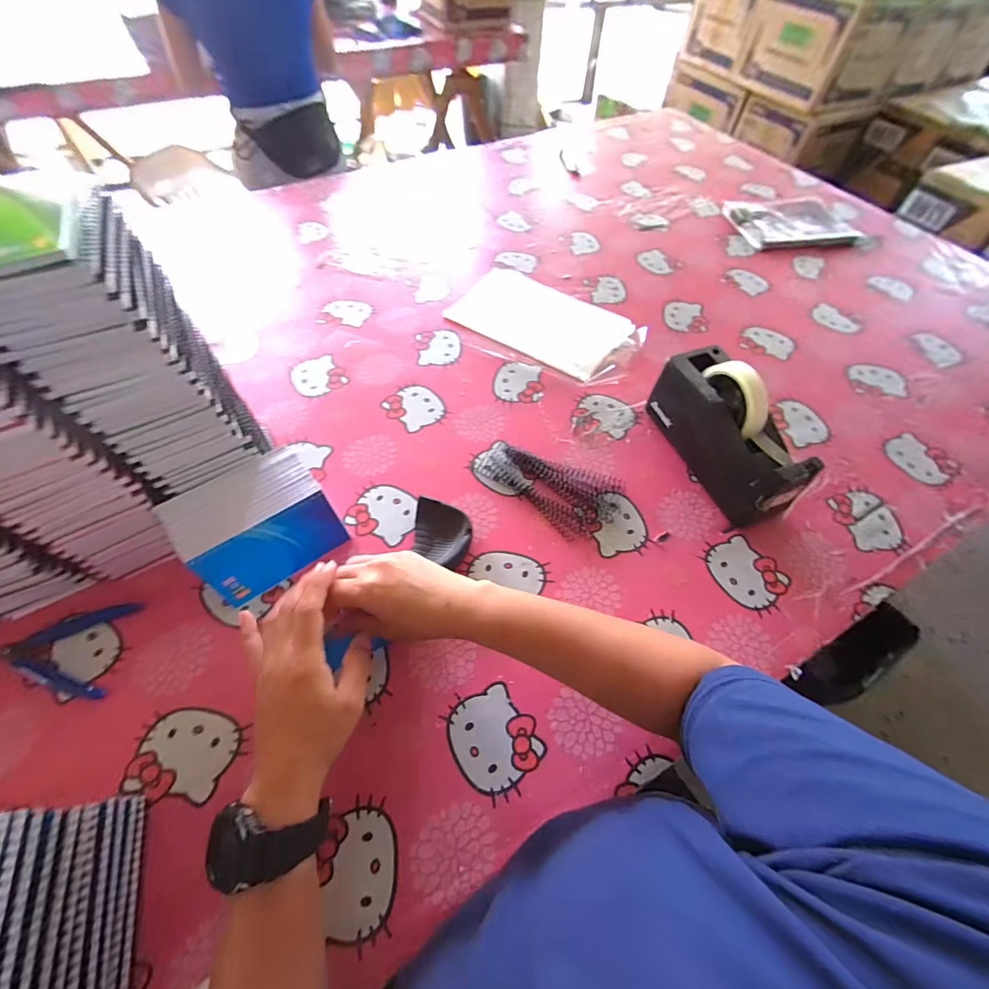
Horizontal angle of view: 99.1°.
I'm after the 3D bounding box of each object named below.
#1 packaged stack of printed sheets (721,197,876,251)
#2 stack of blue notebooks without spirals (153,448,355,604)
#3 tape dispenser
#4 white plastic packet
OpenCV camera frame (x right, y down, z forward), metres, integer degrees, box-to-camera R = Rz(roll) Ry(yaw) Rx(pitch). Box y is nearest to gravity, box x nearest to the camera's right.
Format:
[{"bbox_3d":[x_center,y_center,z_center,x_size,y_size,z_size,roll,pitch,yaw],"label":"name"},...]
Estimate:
[{"bbox_3d":[0.632,-0.563,0.873,0.279,0.022,0.179,-4,60,-4],"label":"packaged stack of printed sheets"},{"bbox_3d":[-0.241,0.032,0.437,0.136,0.086,0.099,-31,65,-18],"label":"stack of blue notebooks without spirals"},{"bbox_3d":[0.276,-0.077,0.498,0.069,0.128,0.205,-20,62,-13],"label":"tape dispenser"},{"bbox_3d":[0.079,-0.279,0.676,0.288,0.021,0.165,34,64,17],"label":"white plastic packet"}]

